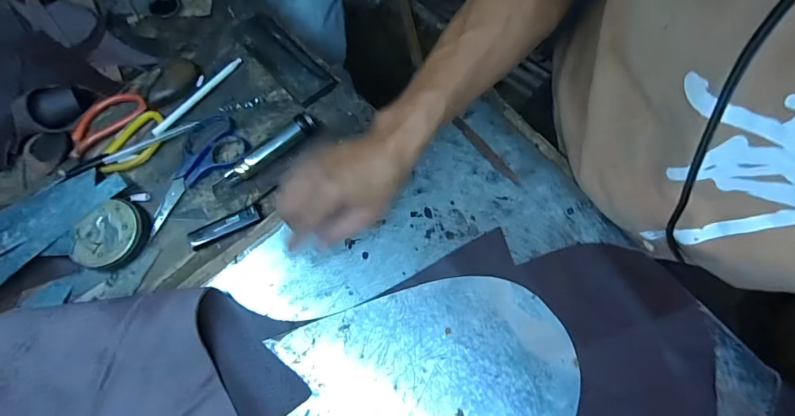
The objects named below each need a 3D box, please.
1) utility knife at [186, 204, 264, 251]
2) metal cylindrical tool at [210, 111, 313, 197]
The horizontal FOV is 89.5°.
[{"bbox_3d":[-0.196,0.021,0.456,0.083,0.012,0.023,-25,76,-13],"label":"utility knife"},{"bbox_3d":[-0.156,-0.063,0.473,0.139,0.024,0.023,-38,79,-16],"label":"metal cylindrical tool"}]

